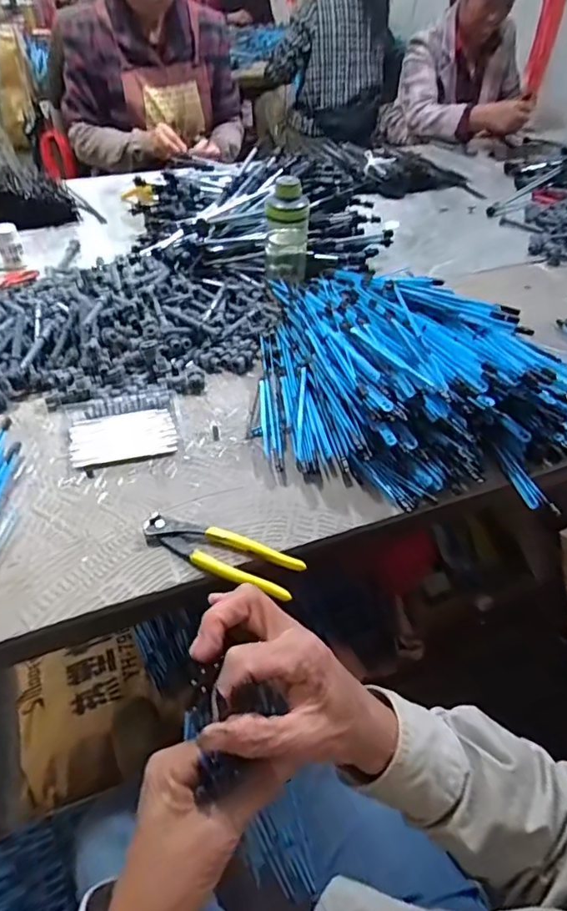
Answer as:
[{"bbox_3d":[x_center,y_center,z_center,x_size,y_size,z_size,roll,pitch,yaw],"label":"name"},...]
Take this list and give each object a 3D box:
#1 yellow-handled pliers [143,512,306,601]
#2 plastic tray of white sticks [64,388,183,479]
[{"bbox_3d":[-0.065,0.096,0.530,0.167,0.014,0.048,17,47,14],"label":"yellow-handled pliers"},{"bbox_3d":[-0.197,-0.037,0.659,0.137,0.023,0.107,-15,47,-17],"label":"plastic tray of white sticks"}]

